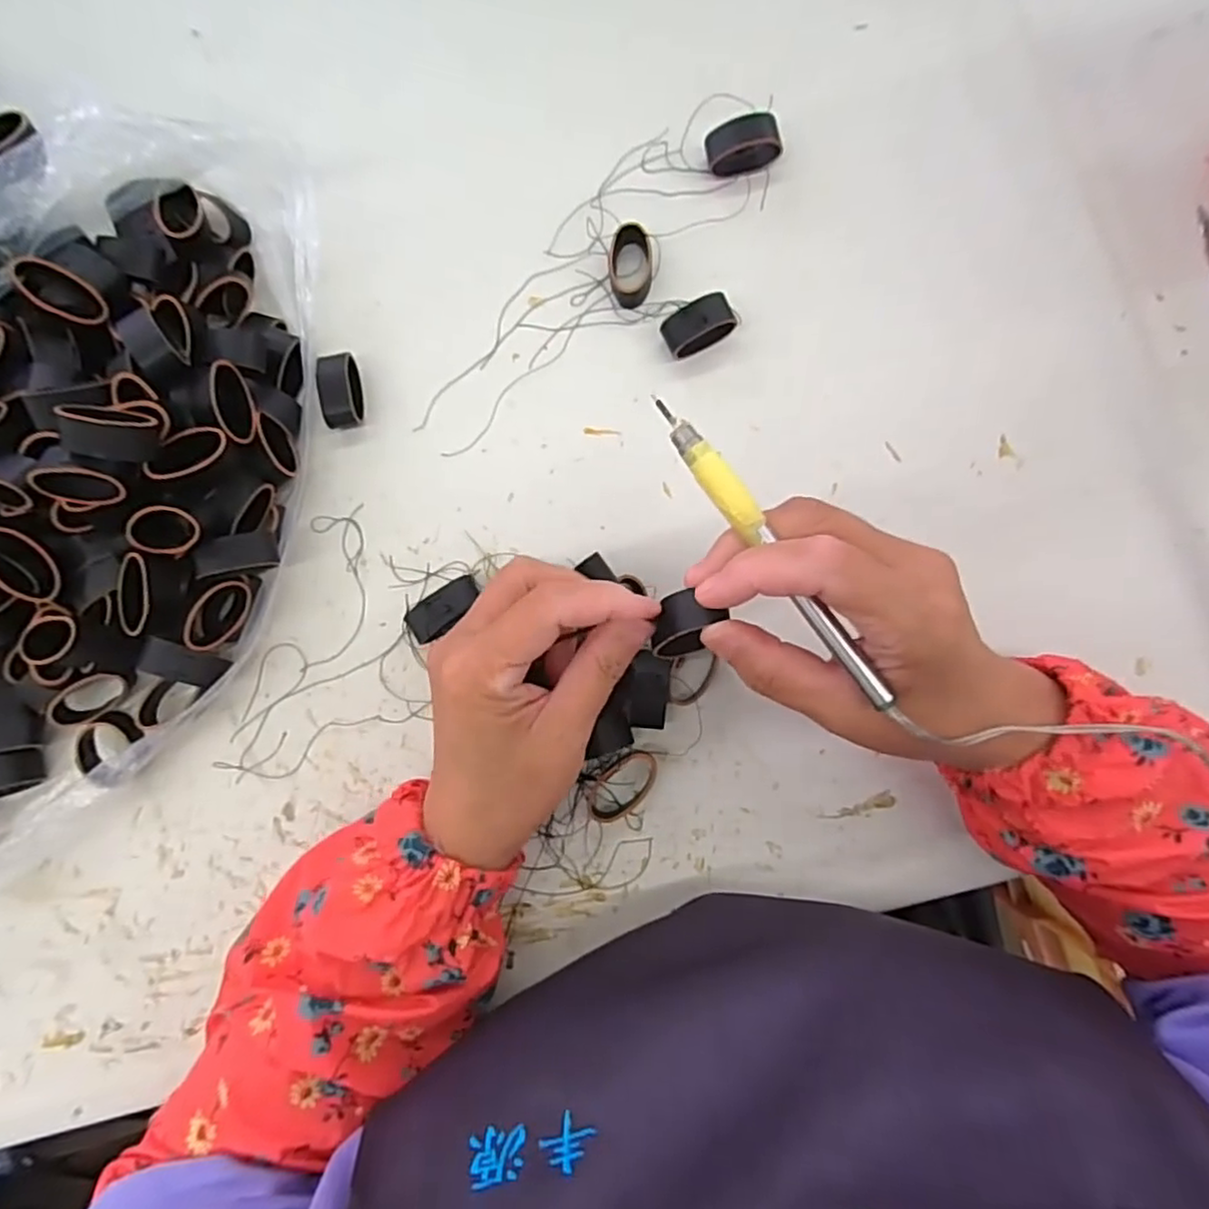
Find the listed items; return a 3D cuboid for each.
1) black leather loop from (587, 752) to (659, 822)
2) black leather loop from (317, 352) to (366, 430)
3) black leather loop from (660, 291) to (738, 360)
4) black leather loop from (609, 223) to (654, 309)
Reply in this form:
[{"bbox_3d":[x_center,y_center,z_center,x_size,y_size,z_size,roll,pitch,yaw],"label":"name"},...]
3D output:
[{"bbox_3d":[0.010,0.093,0.340,0.040,0.016,0.026,-37,84,1],"label":"black leather loop"},{"bbox_3d":[-0.147,-0.119,0.373,0.019,0.018,0.042,-3,86,4],"label":"black leather loop"},{"bbox_3d":[0.051,-0.147,0.355,0.037,0.021,0.021,-27,85,2],"label":"black leather loop"},{"bbox_3d":[0.015,-0.186,0.368,0.023,0.016,0.038,5,86,4],"label":"black leather loop"}]

